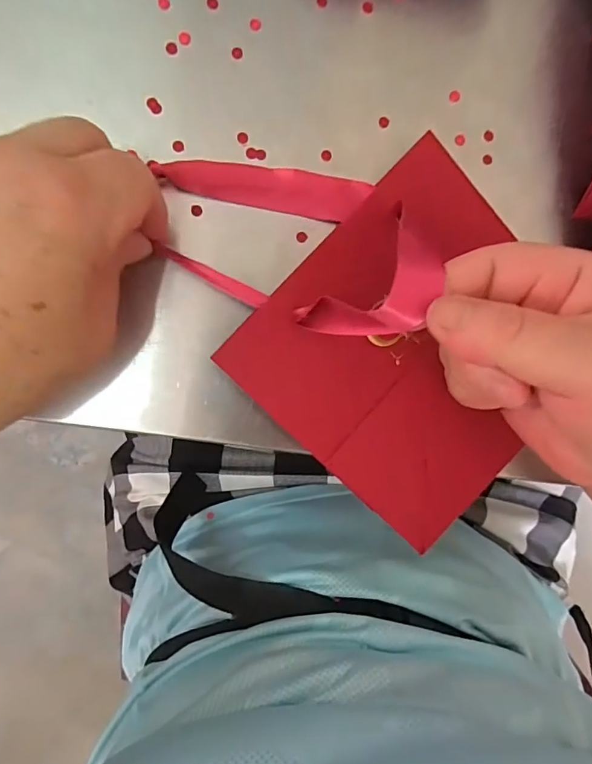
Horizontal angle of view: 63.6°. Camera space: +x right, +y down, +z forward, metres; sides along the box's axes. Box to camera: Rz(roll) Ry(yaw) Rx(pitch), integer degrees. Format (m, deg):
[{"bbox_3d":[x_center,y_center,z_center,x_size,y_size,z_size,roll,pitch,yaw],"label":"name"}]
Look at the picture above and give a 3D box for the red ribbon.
[{"bbox_3d":[-0.003,-0.058,0.191,0.105,0.054,0.073,4,92,-9],"label":"red ribbon"}]

